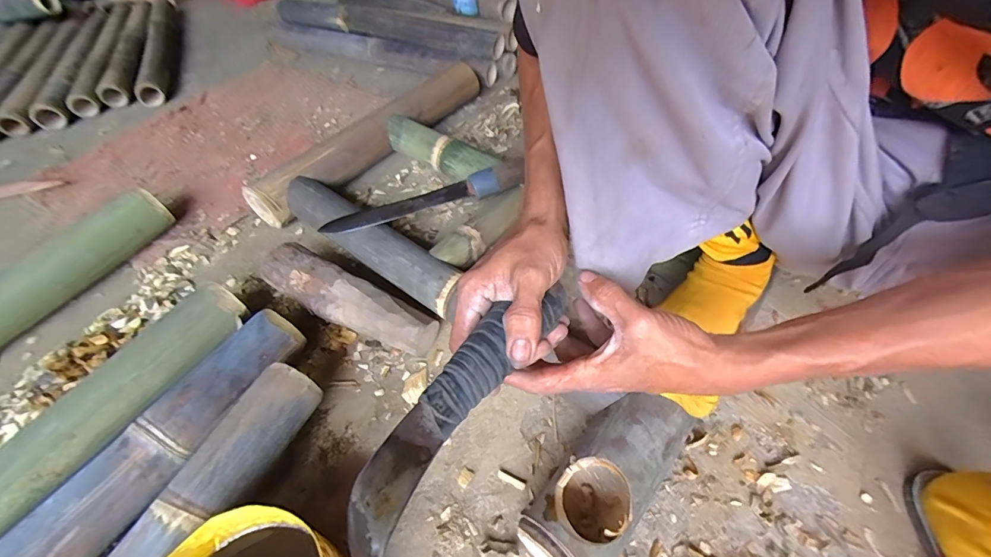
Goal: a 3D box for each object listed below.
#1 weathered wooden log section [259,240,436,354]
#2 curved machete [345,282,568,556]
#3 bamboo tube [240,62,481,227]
[{"bbox_3d":[-0.190,0.032,0.557,0.242,0.069,0.056,22,54,20],"label":"weathered wooden log section"},{"bbox_3d":[-0.024,0.066,0.263,0.030,0.044,0.197,-1,40,48],"label":"curved machete"},{"bbox_3d":[-0.209,-0.256,0.787,0.070,0.092,0.491,31,57,26],"label":"bamboo tube"}]

